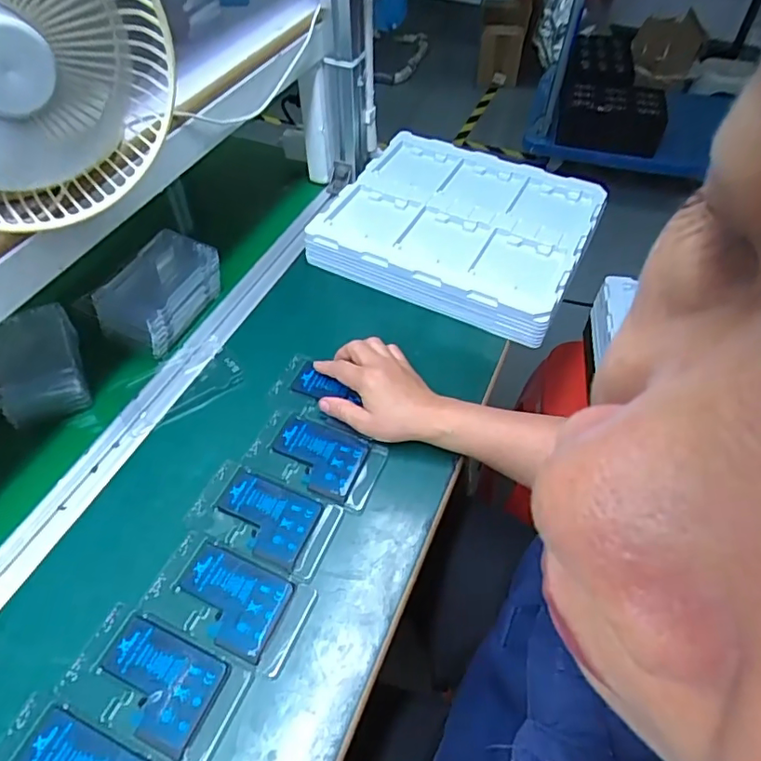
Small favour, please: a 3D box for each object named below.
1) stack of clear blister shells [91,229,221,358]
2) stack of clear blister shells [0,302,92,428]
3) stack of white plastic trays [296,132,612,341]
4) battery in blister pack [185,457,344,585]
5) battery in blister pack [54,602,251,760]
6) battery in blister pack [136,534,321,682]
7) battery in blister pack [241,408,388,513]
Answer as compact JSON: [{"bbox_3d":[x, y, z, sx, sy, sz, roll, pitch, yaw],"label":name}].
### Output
[{"bbox_3d":[-0.248,-0.098,0.625,0.074,0.077,0.129,20,54,15],"label":"stack of clear blister shells"},{"bbox_3d":[-0.359,-0.020,0.574,0.080,0.054,0.130,-22,55,-16],"label":"stack of clear blister shells"},{"bbox_3d":[0.104,-0.209,0.726,0.322,0.059,0.277,22,55,17],"label":"stack of white plastic trays"},{"bbox_3d":[-0.107,0.125,0.500,0.128,0.012,0.073,18,54,14],"label":"battery in blister pack"},{"bbox_3d":[-0.171,0.228,0.416,0.126,0.015,0.072,19,54,15],"label":"battery in blister pack"},{"bbox_3d":[-0.126,0.181,0.456,0.126,0.015,0.072,19,54,15],"label":"battery in blister pack"},{"bbox_3d":[-0.063,0.073,0.537,0.126,0.007,0.072,19,54,14],"label":"battery in blister pack"}]

